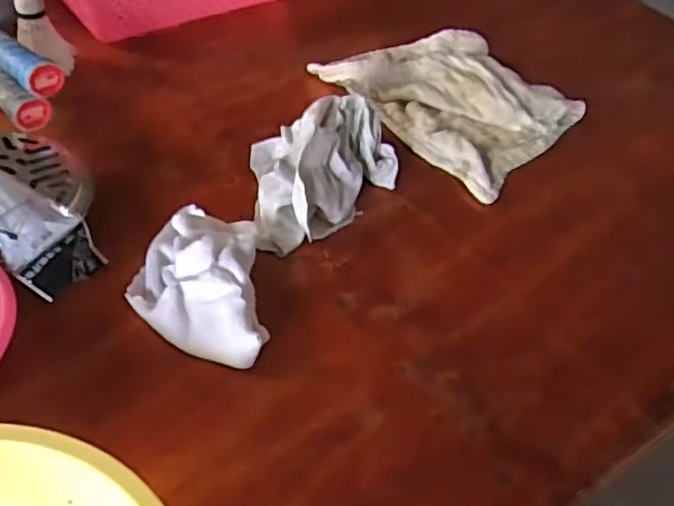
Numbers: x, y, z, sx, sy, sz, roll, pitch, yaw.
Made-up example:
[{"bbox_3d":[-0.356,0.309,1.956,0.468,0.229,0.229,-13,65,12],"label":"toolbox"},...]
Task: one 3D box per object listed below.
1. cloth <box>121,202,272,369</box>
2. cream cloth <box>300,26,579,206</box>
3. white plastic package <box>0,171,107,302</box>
[{"bbox_3d":[-0.108,0.012,0.504,0.098,0.047,0.164,-4,47,-10],"label":"cloth"},{"bbox_3d":[0.134,-0.171,0.715,0.203,0.031,0.247,-28,56,-29],"label":"cream cloth"},{"bbox_3d":[-0.273,-0.041,0.498,0.224,0.026,0.060,29,51,18],"label":"white plastic package"}]

